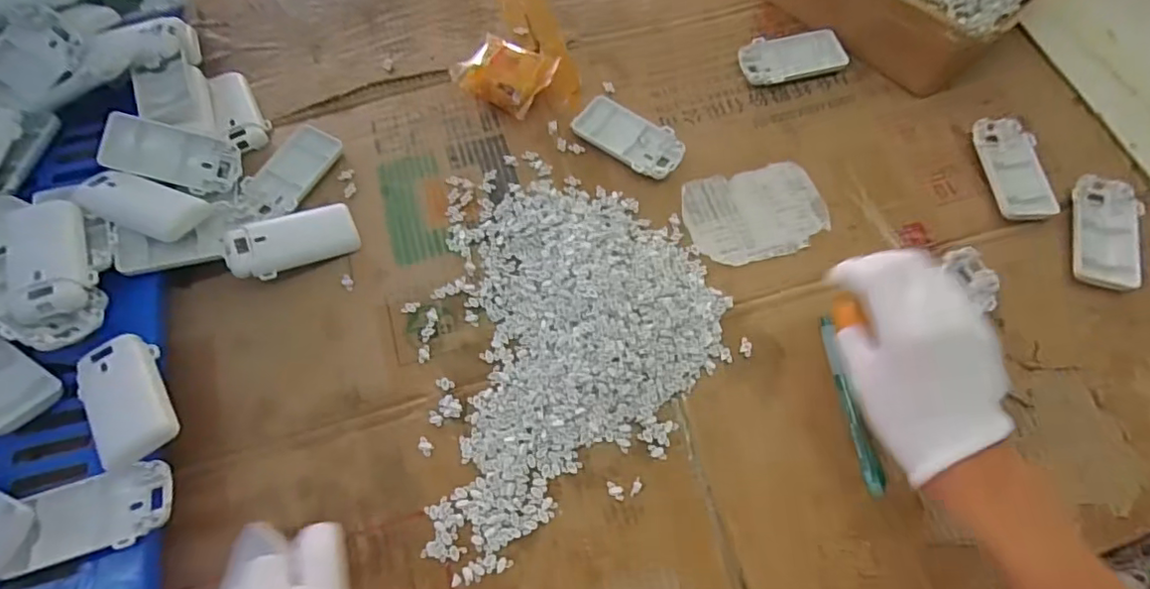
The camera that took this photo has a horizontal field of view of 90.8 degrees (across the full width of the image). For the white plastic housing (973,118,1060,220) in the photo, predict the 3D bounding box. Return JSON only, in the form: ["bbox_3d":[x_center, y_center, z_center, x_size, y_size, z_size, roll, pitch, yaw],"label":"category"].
[{"bbox_3d":[0.373,-0.108,0.481,0.051,0.012,0.097,-1,67,2],"label":"white plastic housing"}]

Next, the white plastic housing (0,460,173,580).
[{"bbox_3d":[-0.298,0.136,0.350,0.086,0.016,0.047,-17,68,-5],"label":"white plastic housing"}]

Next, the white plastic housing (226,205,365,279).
[{"bbox_3d":[-0.223,-0.042,0.450,0.095,0.010,0.044,-22,84,-28],"label":"white plastic housing"}]

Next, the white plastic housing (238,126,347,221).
[{"bbox_3d":[-0.245,-0.102,0.487,0.047,0.022,0.100,27,71,12],"label":"white plastic housing"}]

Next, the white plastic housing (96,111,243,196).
[{"bbox_3d":[-0.328,-0.114,0.464,0.093,0.021,0.047,14,66,-22],"label":"white plastic housing"}]

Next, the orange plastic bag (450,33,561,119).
[{"bbox_3d":[-0.062,-0.198,0.512,0.075,0.040,0.070,27,71,12],"label":"orange plastic bag"}]

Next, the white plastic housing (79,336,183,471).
[{"bbox_3d":[-0.300,0.068,0.377,0.048,0.009,0.089,-32,70,-14],"label":"white plastic housing"}]

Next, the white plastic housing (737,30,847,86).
[{"bbox_3d":[0.203,-0.224,0.537,0.092,0.018,0.049,-15,68,-4],"label":"white plastic housing"}]

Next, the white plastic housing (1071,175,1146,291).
[{"bbox_3d":[0.428,-0.052,0.457,0.048,0.011,0.096,17,69,9],"label":"white plastic housing"}]

